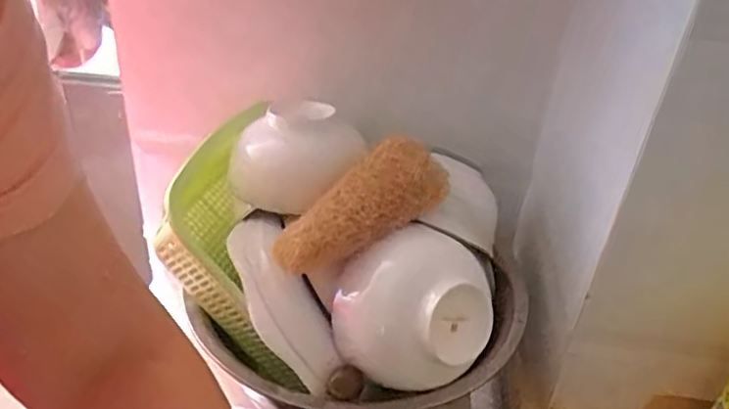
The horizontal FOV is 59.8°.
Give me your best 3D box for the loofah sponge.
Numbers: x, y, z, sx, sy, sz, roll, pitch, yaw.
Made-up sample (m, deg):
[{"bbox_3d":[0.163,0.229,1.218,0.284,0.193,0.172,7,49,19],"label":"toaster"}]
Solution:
[{"bbox_3d":[-0.001,0.001,0.472,0.142,0.035,0.054,-35,49,-20],"label":"loofah sponge"}]

